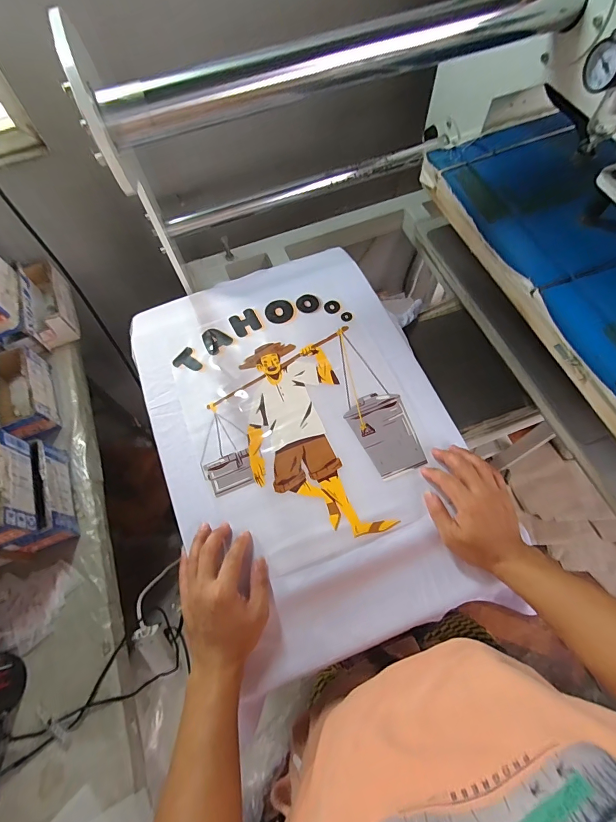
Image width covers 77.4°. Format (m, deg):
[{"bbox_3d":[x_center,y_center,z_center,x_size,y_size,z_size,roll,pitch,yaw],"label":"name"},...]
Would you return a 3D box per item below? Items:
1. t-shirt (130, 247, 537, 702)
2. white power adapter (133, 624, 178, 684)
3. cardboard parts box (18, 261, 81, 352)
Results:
[{"bbox_3d":[-0.017,0.022,0.569,0.406,0.037,0.591,-16,66,-5],"label":"t-shirt"},{"bbox_3d":[-0.266,0.412,0.663,0.047,0.030,0.098,-37,100,-52],"label":"white power adapter"},{"bbox_3d":[-0.526,-0.220,0.791,0.074,0.082,0.186,-23,66,-8],"label":"cardboard parts box"}]

